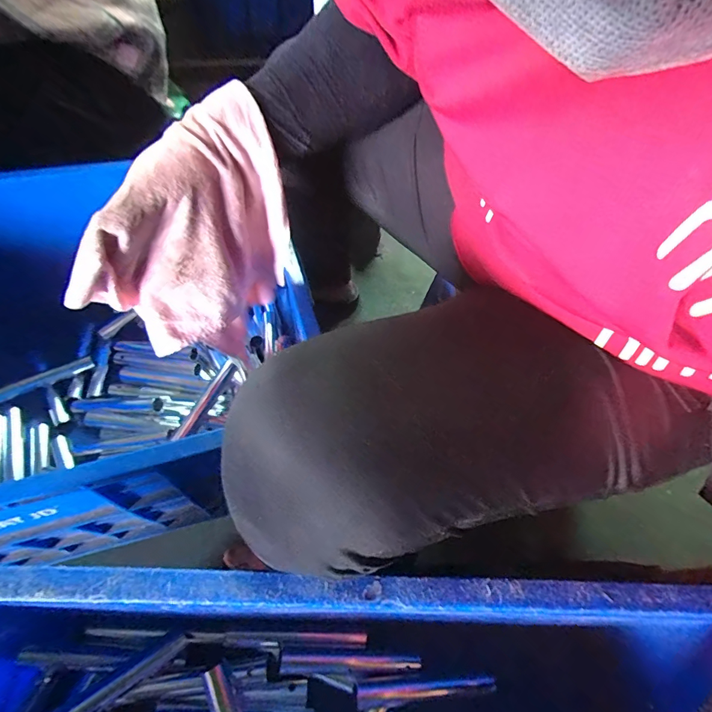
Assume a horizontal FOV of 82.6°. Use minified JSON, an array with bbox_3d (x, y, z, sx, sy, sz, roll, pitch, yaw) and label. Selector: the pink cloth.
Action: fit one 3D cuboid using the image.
[{"bbox_3d":[-0.152,-0.093,0.382,0.063,0.214,0.190,39,62,20],"label":"pink cloth"}]

